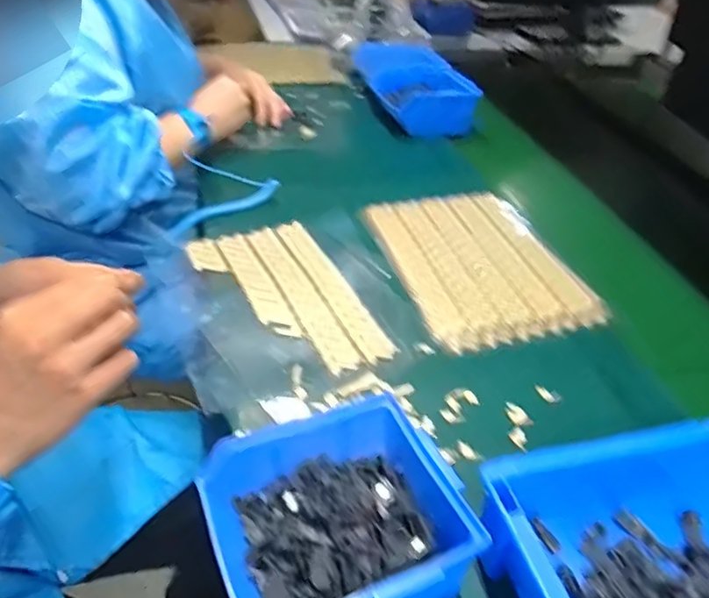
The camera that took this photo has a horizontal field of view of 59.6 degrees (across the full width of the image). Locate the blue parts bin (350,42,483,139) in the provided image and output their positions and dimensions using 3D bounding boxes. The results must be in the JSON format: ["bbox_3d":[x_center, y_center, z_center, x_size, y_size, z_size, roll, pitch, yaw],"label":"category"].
[{"bbox_3d":[0.086,-0.347,0.998,0.135,0.081,0.270,-7,40,-15],"label":"blue parts bin"}]

